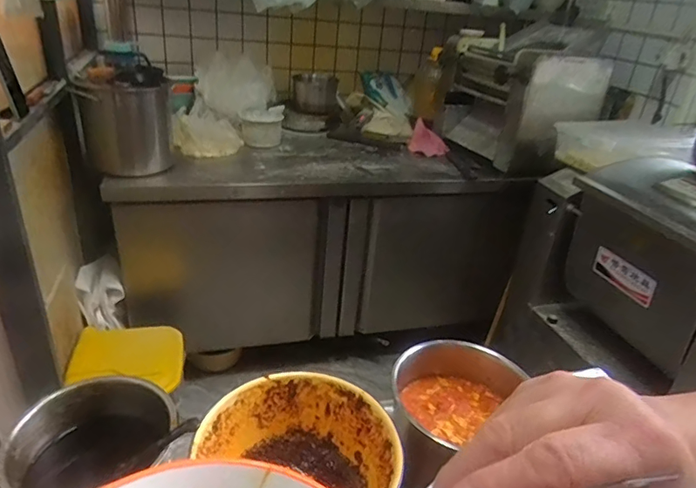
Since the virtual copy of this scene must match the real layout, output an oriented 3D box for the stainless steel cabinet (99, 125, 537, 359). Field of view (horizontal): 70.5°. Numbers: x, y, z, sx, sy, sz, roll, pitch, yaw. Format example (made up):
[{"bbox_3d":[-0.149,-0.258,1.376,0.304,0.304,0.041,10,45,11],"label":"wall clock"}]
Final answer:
[{"bbox_3d":[-0.096,-0.024,1.832,1.287,0.708,0.608,-7,28,-4],"label":"stainless steel cabinet"}]

